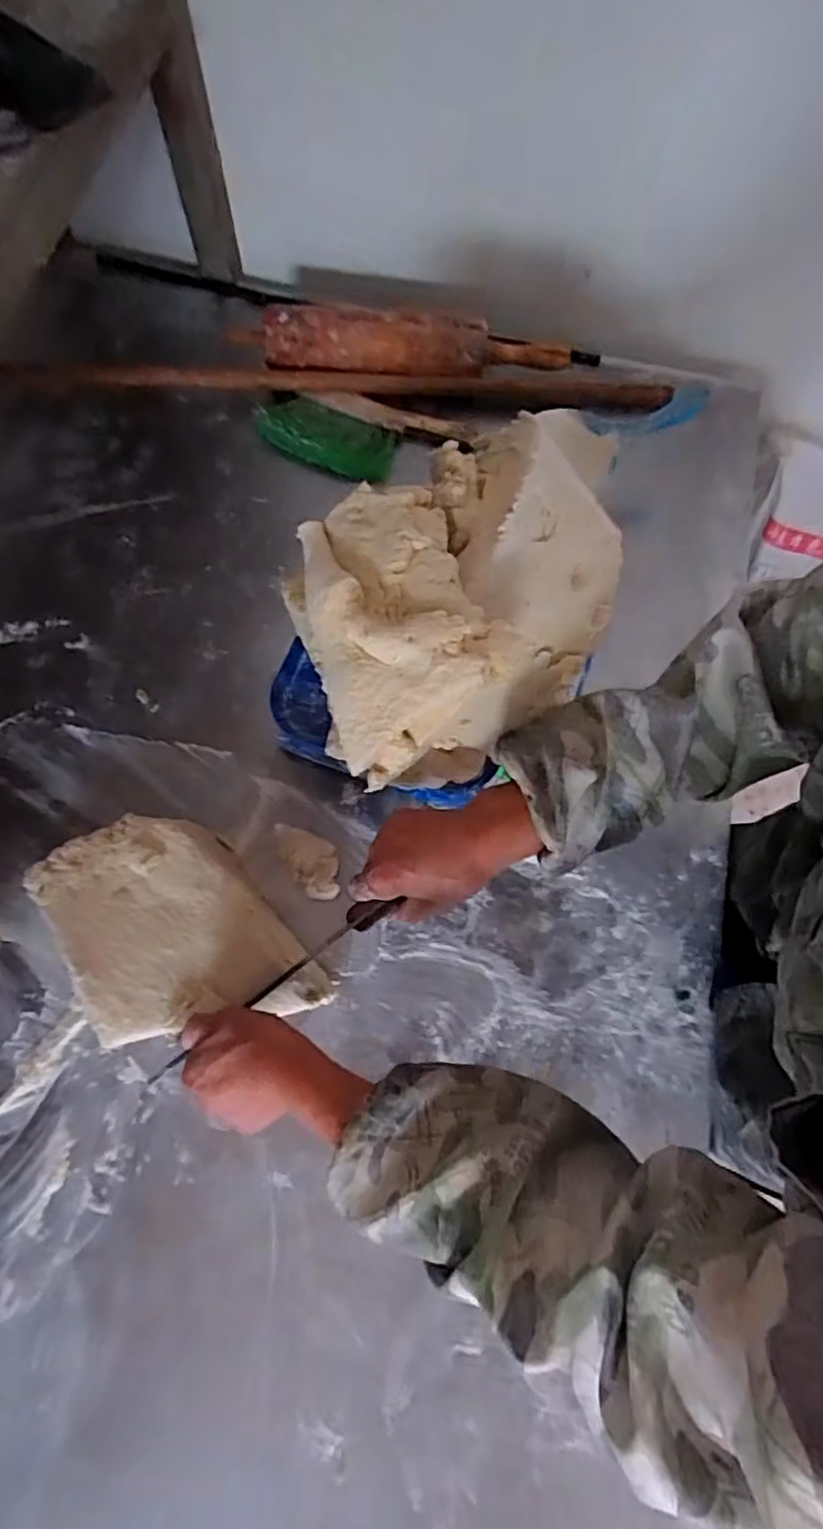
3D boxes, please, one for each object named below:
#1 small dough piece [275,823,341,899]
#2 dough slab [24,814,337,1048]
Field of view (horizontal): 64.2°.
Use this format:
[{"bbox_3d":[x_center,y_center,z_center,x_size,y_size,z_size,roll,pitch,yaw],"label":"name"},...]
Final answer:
[{"bbox_3d":[-0.104,0.097,0.680,0.047,0.031,0.088,-38,76,-14],"label":"small dough piece"},{"bbox_3d":[-0.224,0.160,0.627,0.179,0.058,0.251,-33,77,-10],"label":"dough slab"}]

